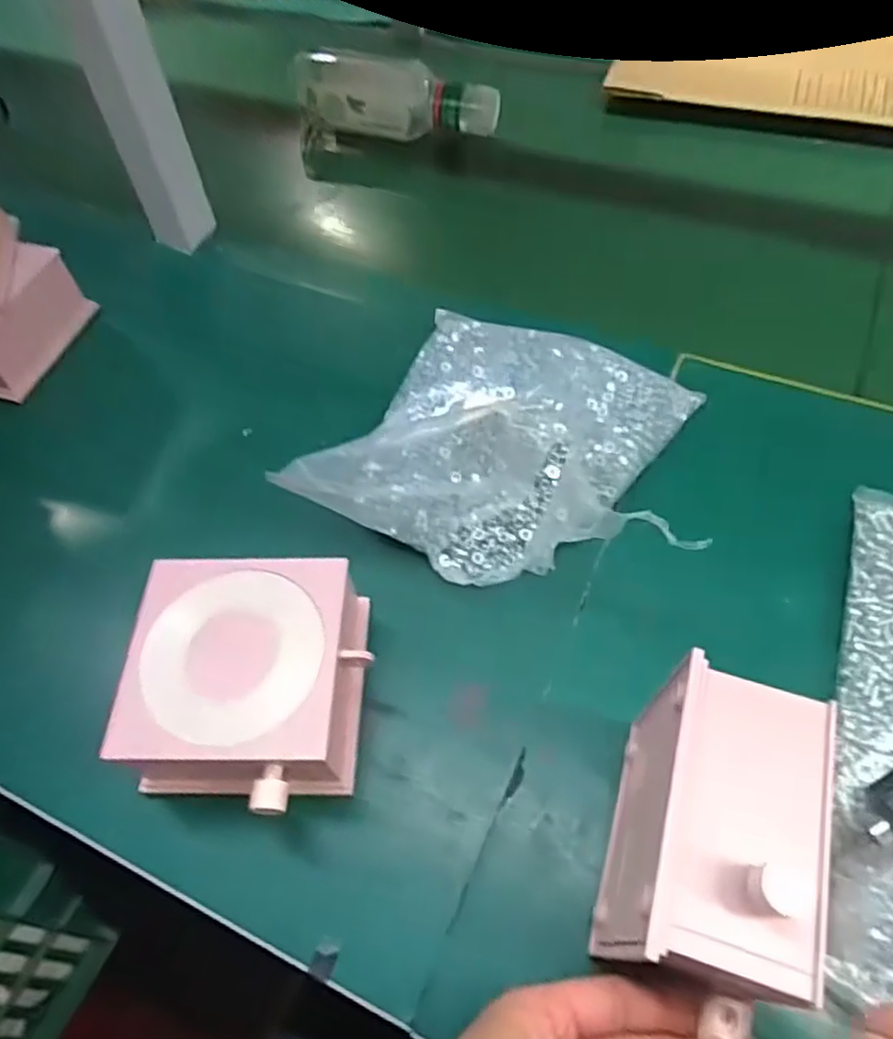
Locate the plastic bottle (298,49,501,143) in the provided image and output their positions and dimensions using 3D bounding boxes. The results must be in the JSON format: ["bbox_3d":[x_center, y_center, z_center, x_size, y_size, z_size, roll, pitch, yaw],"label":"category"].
[{"bbox_3d":[-0.055,-0.401,0.696,0.203,0.068,0.067,15,58,14],"label":"plastic bottle"}]

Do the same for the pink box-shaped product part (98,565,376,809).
[{"bbox_3d":[-0.098,0.084,0.360,0.110,0.065,0.118,1,58,5],"label":"pink box-shaped product part"}]

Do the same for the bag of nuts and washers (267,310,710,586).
[{"bbox_3d":[0.039,-0.048,0.436,0.194,0.062,0.199,23,63,18],"label":"bag of nuts and washers"}]

